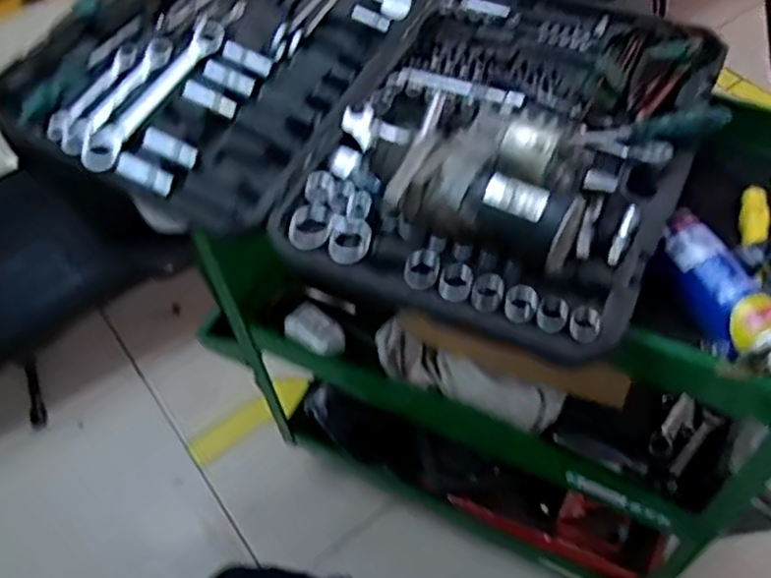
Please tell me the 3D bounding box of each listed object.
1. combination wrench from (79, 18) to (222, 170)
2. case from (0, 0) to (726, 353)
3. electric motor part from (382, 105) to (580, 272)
[{"bbox_3d":[-0.252,-0.216,0.795,0.034,0.015,0.228,29,63,5],"label":"combination wrench"},{"bbox_3d":[-0.021,-0.251,0.794,0.702,0.098,0.493,20,58,17],"label":"case"},{"bbox_3d":[0.103,-0.091,0.646,0.153,0.090,0.116,21,58,18],"label":"electric motor part"}]

